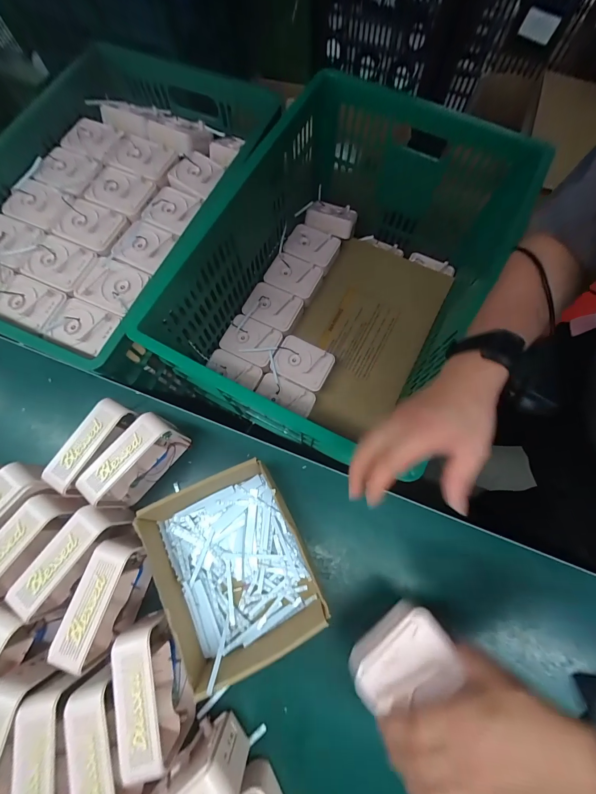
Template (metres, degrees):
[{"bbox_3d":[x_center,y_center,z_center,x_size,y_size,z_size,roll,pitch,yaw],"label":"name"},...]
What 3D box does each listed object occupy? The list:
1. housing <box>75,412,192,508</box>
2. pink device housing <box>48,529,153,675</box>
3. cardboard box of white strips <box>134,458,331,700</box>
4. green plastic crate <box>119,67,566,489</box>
[{"bbox_3d":[-0.217,0.089,0.440,0.051,0.107,0.131,38,79,11],"label":"housing"},{"bbox_3d":[-0.223,0.241,0.388,0.050,0.102,0.127,15,75,6],"label":"pink device housing"},{"bbox_3d":[-0.082,0.215,0.419,0.176,0.081,0.215,-26,75,-6],"label":"cardboard box of white strips"},{"bbox_3d":[0.093,-0.263,0.669,0.501,0.303,0.693,27,77,8],"label":"green plastic crate"}]

